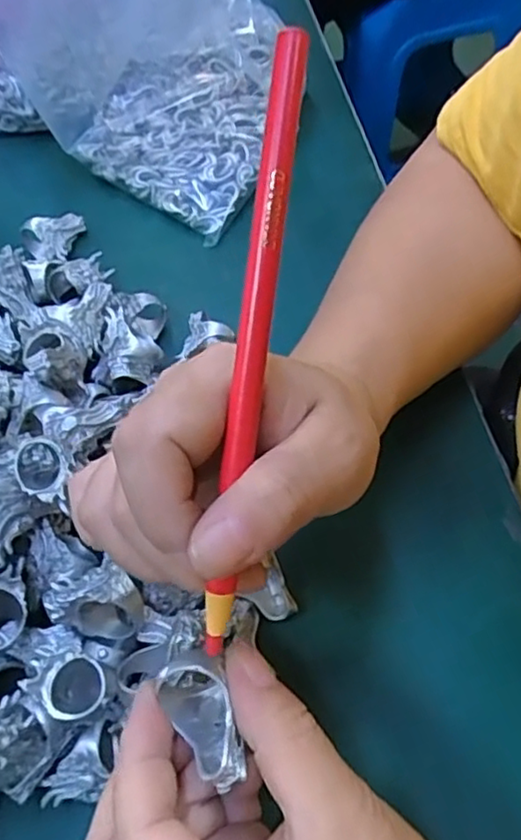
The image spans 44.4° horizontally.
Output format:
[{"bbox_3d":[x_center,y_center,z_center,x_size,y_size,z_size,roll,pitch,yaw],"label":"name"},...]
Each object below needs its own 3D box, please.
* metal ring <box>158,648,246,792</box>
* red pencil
[{"bbox_3d":[-0.017,0.088,0.190,0.020,0.022,0.035,-23,62,-9],"label":"metal ring"},{"bbox_3d":[-0.002,-0.019,0.176,0.009,0.007,0.167,8,94,8],"label":"red pencil"}]

